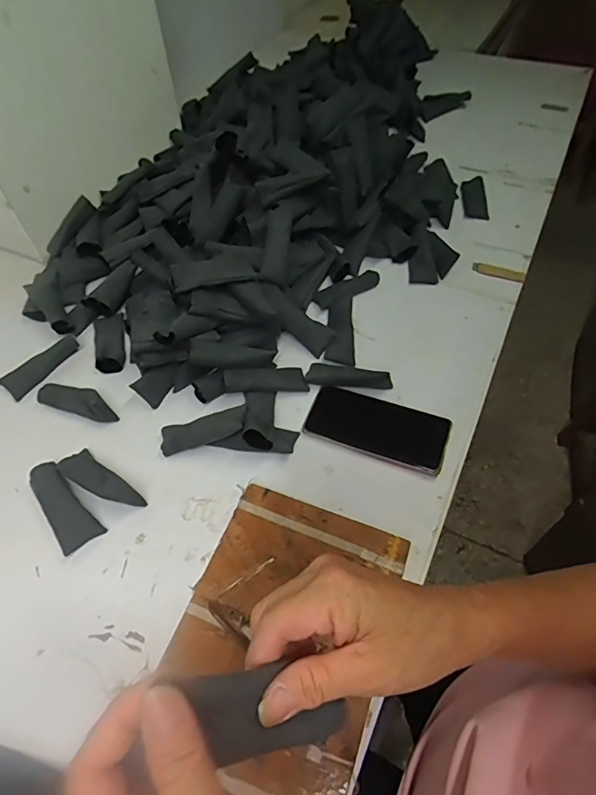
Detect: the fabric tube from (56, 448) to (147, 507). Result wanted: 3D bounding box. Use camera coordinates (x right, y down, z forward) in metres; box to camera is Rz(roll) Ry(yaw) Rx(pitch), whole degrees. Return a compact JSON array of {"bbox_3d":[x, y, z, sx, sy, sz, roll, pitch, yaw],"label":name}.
[{"bbox_3d":[-0.213,0.093,0.509,0.099,0.025,0.034,31,61,23],"label":"fabric tube"}]

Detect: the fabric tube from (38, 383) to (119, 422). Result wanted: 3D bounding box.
[{"bbox_3d":[-0.269,0.002,0.575,0.104,0.024,0.035,15,56,14],"label":"fabric tube"}]

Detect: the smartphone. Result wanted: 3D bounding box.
[{"bbox_3d":[0.091,0.033,0.542,0.156,0.011,0.075,17,56,14],"label":"smartphone"}]

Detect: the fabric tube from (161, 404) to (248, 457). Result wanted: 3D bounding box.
[{"bbox_3d":[-0.107,0.036,0.530,0.102,0.021,0.042,-18,52,17],"label":"fabric tube"}]

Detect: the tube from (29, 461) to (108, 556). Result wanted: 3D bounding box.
[{"bbox_3d":[-0.248,0.111,0.497,0.040,0.020,0.102,-34,59,-20],"label":"tube"}]

